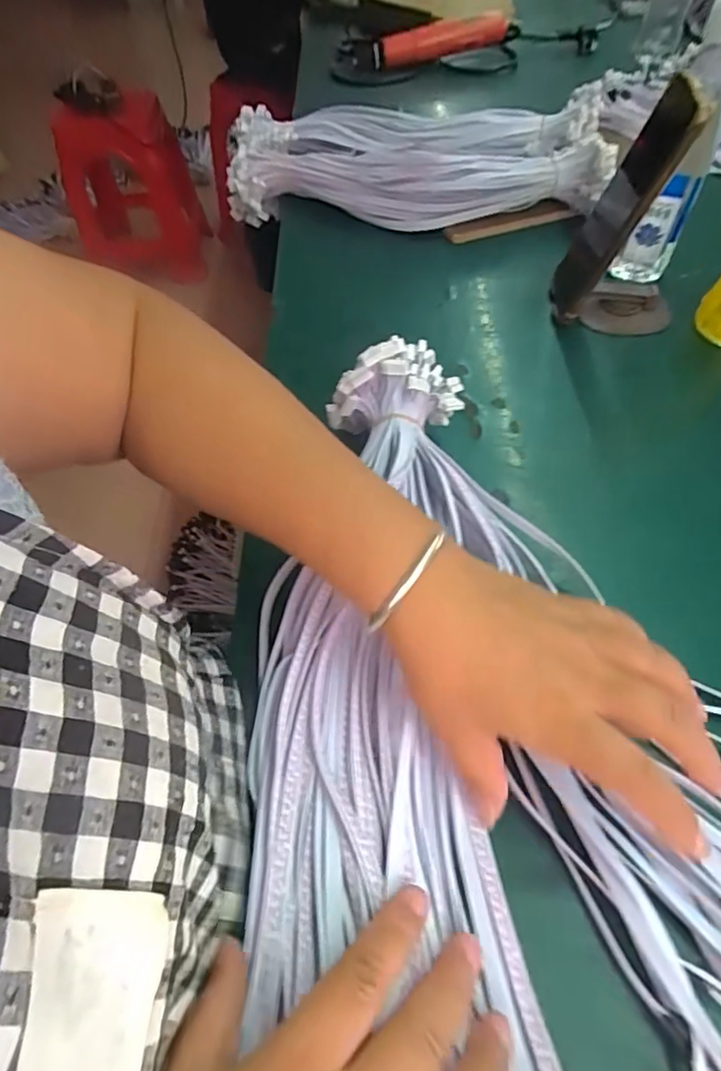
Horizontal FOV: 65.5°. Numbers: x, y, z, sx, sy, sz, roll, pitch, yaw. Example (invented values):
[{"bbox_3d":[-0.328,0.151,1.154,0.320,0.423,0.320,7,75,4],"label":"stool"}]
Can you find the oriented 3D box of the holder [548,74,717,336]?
[{"bbox_3d":[0.226,-0.271,0.460,0.101,0.162,0.142,16,57,14],"label":"holder"}]

